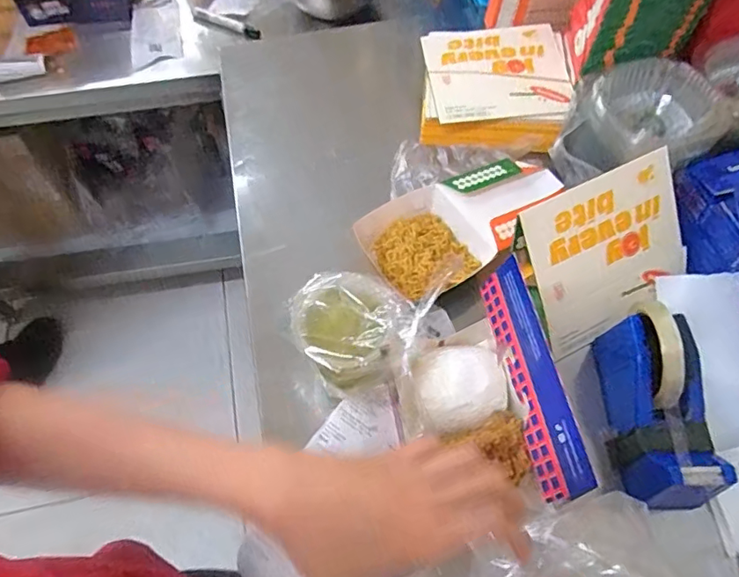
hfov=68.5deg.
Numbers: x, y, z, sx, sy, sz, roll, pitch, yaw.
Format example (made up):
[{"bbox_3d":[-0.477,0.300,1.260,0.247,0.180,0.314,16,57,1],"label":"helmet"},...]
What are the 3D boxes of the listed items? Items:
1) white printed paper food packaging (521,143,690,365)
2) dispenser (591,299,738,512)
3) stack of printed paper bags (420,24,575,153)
[{"bbox_3d":[0.236,-0.034,0.533,0.168,0.156,0.006,-25,21,-12],"label":"white printed paper food packaging"},{"bbox_3d":[0.250,0.095,0.467,0.071,0.078,0.164,-1,60,1],"label":"dispenser"},{"bbox_3d":[0.159,-0.261,0.699,0.185,0.046,0.193,2,60,3],"label":"stack of printed paper bags"}]

